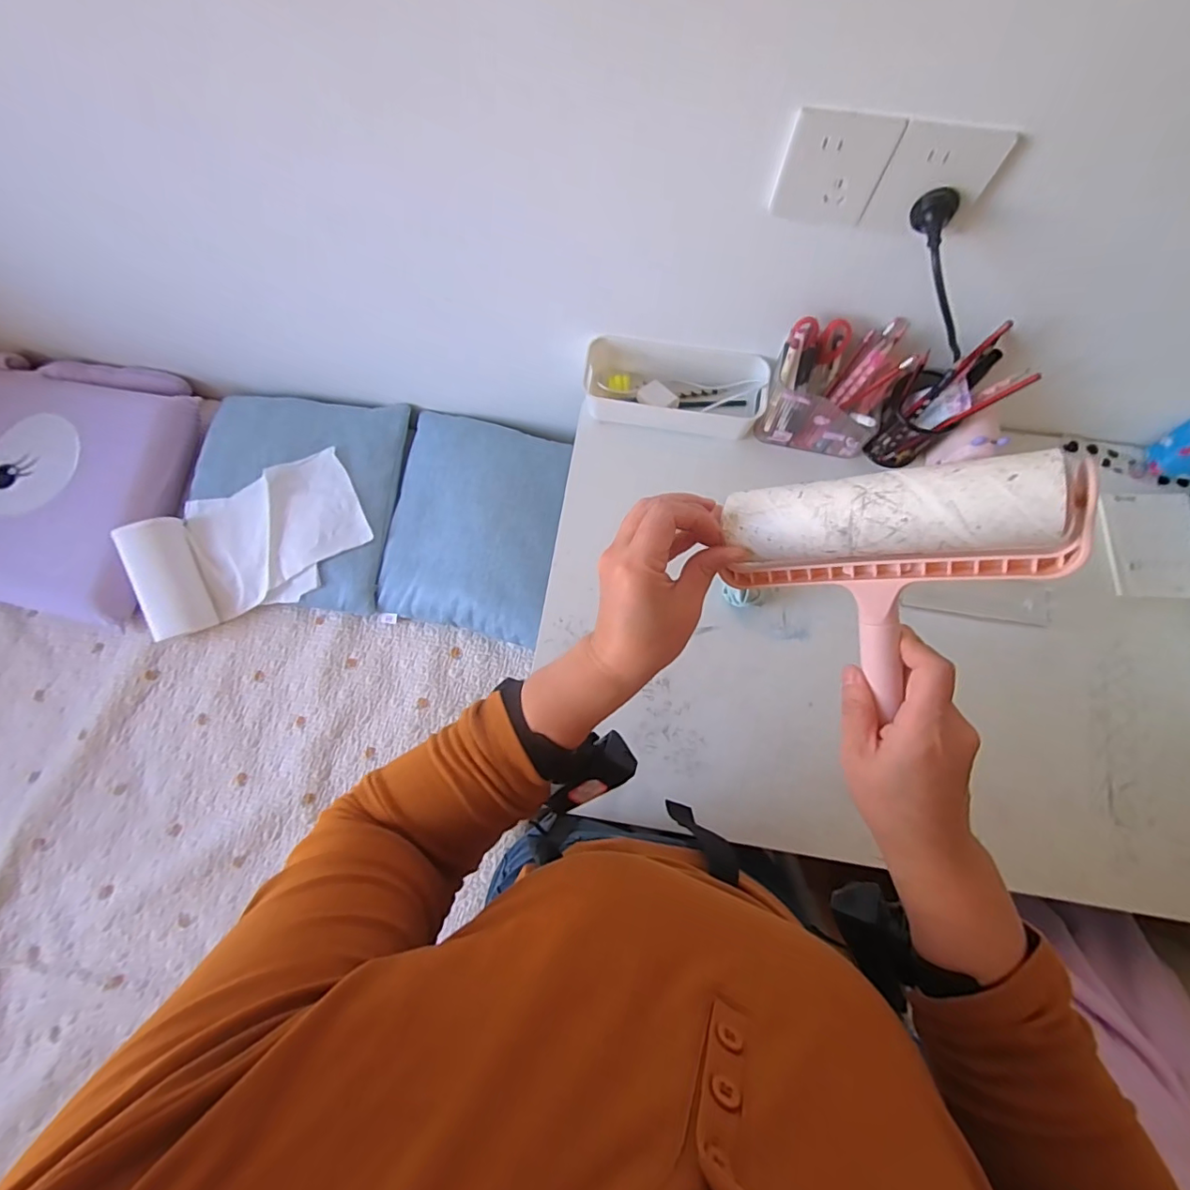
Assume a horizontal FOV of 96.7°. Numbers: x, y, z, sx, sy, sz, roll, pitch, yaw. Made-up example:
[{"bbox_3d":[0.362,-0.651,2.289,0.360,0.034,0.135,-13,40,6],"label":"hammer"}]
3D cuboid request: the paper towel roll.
[{"bbox_3d":[-0.566,-0.087,0.889,0.380,0.103,0.218,-16,75,-3],"label":"paper towel roll"}]

